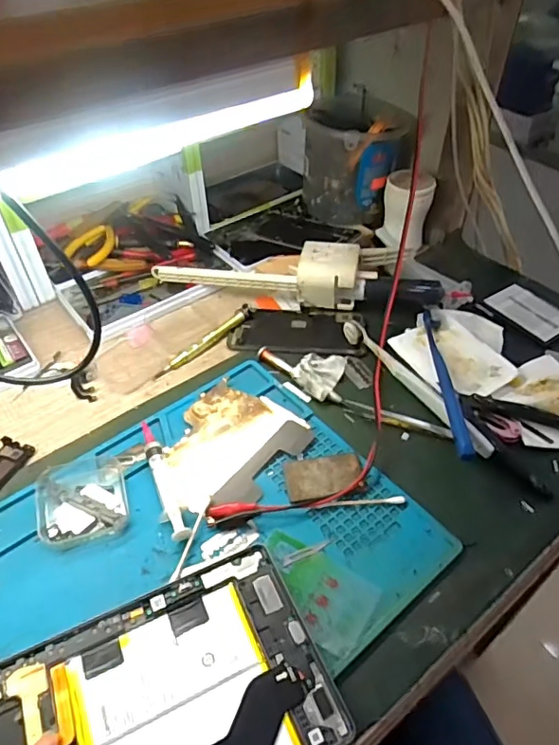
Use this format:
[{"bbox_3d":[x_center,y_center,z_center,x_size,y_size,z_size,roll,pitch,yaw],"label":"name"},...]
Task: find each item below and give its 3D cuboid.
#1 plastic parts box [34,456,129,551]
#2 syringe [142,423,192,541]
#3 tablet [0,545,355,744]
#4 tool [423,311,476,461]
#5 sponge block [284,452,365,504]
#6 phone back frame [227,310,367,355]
[{"bbox_3d":[-0.148,0.094,0.400,0.062,0.019,0.069,-12,44,-11],"label":"plastic parts box"},{"bbox_3d":[-0.092,0.082,0.410,0.016,0.015,0.106,-18,46,-17],"label":"syringe"},{"bbox_3d":[-0.075,0.193,0.306,0.202,0.009,0.127,-19,46,-18],"label":"tablet"},{"bbox_3d":[0.146,0.005,0.467,0.013,0.020,0.181,1,43,2],"label":"tool"},{"bbox_3d":[0.035,0.082,0.418,0.060,0.006,0.036,-6,43,-5],"label":"sponge block"},{"bbox_3d":[0.018,-0.043,0.534,0.130,0.010,0.062,1,43,2],"label":"phone back frame"}]

